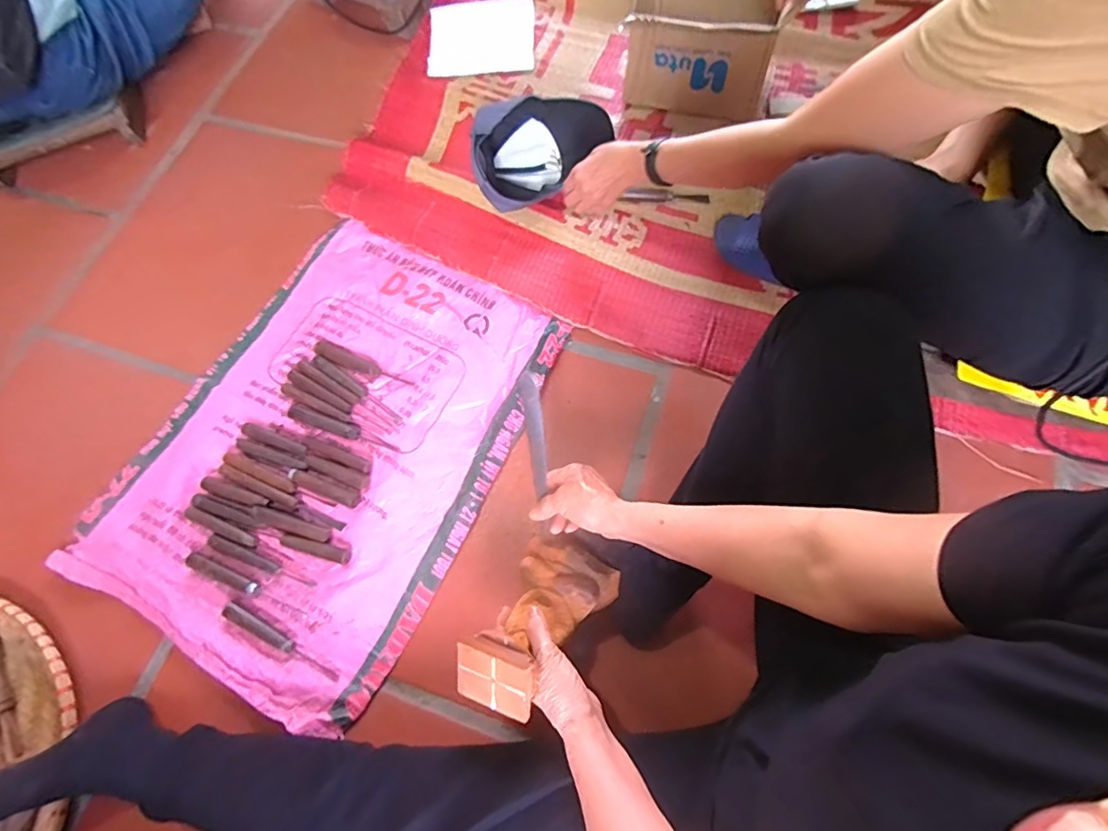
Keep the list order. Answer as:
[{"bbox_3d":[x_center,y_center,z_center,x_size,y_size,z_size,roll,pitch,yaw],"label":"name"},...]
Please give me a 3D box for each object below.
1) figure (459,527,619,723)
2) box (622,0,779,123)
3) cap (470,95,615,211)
[{"bbox_3d":[-0.017,0.216,0.585,0.104,0.069,0.192,36,45,13],"label":"figure"},{"bbox_3d":[0.245,-0.651,0.883,0.220,0.206,0.215,9,70,7],"label":"box"},{"bbox_3d":[-0.037,-0.448,0.879,0.144,0.103,0.246,36,76,16],"label":"cap"}]

